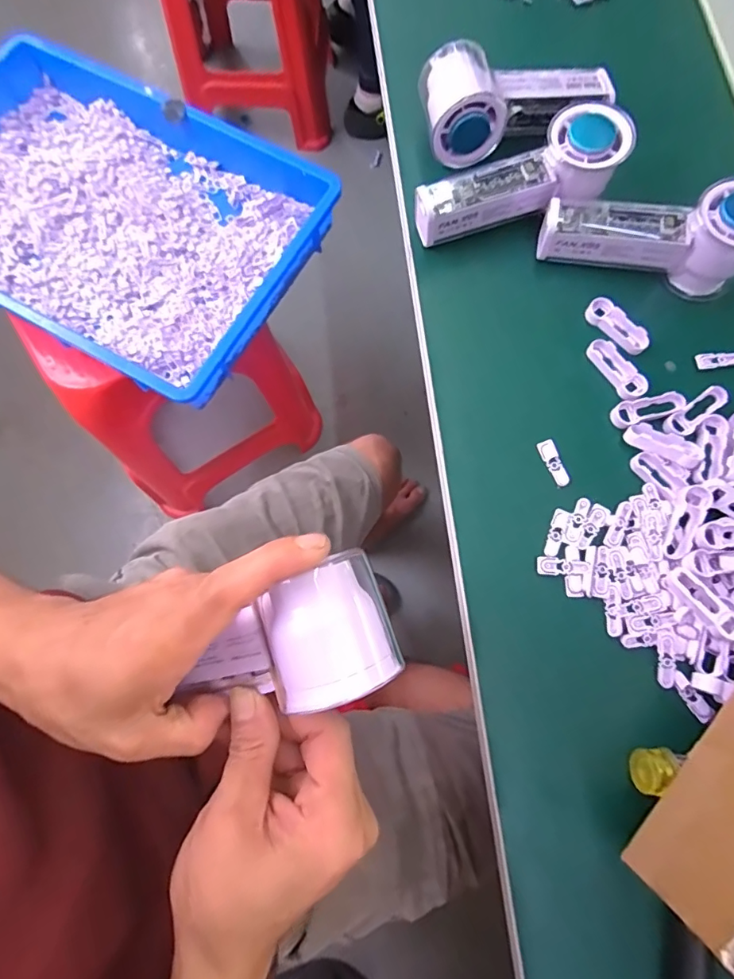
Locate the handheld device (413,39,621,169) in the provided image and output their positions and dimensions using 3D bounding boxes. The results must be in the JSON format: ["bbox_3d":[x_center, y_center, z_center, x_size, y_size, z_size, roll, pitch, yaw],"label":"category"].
[{"bbox_3d":[0.115,-0.315,0.393,0.153,0.051,0.074,-22,77,-5],"label":"handheld device"}]

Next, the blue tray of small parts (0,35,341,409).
[{"bbox_3d":[-0.356,-0.377,0.673,0.544,0.064,0.370,29,78,7],"label":"blue tray of small parts"}]

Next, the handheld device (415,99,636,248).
[{"bbox_3d":[0.112,-0.229,0.366,0.158,0.047,0.055,-19,76,10],"label":"handheld device"}]

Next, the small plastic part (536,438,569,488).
[{"bbox_3d":[0.131,-0.019,0.344,0.011,0.004,0.034,-17,76,-4],"label":"small plastic part"}]

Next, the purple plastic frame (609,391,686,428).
[{"bbox_3d":[0.201,-0.059,0.354,0.050,0.010,0.019,-17,76,-4],"label":"purple plastic frame"}]

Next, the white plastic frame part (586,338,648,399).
[{"bbox_3d":[0.184,-0.089,0.362,0.021,0.005,0.051,-31,78,-7],"label":"white plastic frame part"}]

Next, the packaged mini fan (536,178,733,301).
[{"bbox_3d":[0.208,-0.191,0.362,0.151,0.065,0.050,15,77,4],"label":"packaged mini fan"}]

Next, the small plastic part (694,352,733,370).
[{"bbox_3d":[0.261,-0.096,0.364,0.033,0.004,0.012,-8,76,-1],"label":"small plastic part"}]

